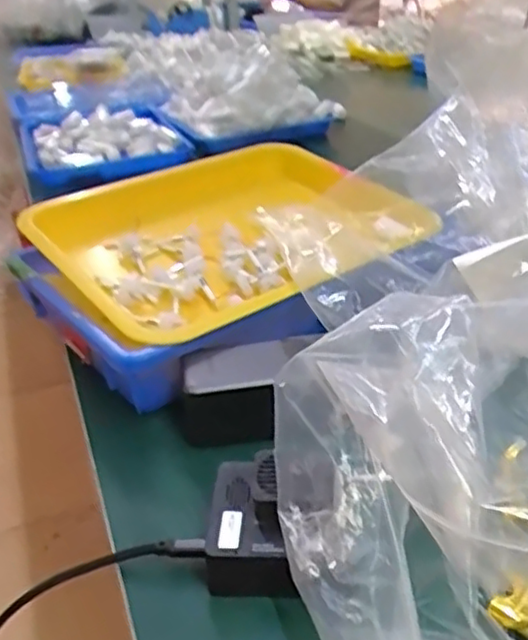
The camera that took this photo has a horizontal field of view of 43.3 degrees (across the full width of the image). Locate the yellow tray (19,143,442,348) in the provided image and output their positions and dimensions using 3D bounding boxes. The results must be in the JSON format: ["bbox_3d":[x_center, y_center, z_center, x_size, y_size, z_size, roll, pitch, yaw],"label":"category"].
[{"bbox_3d":[-0.028,-0.084,0.621,0.322,0.058,0.266,-22,35,-27],"label":"yellow tray"}]

